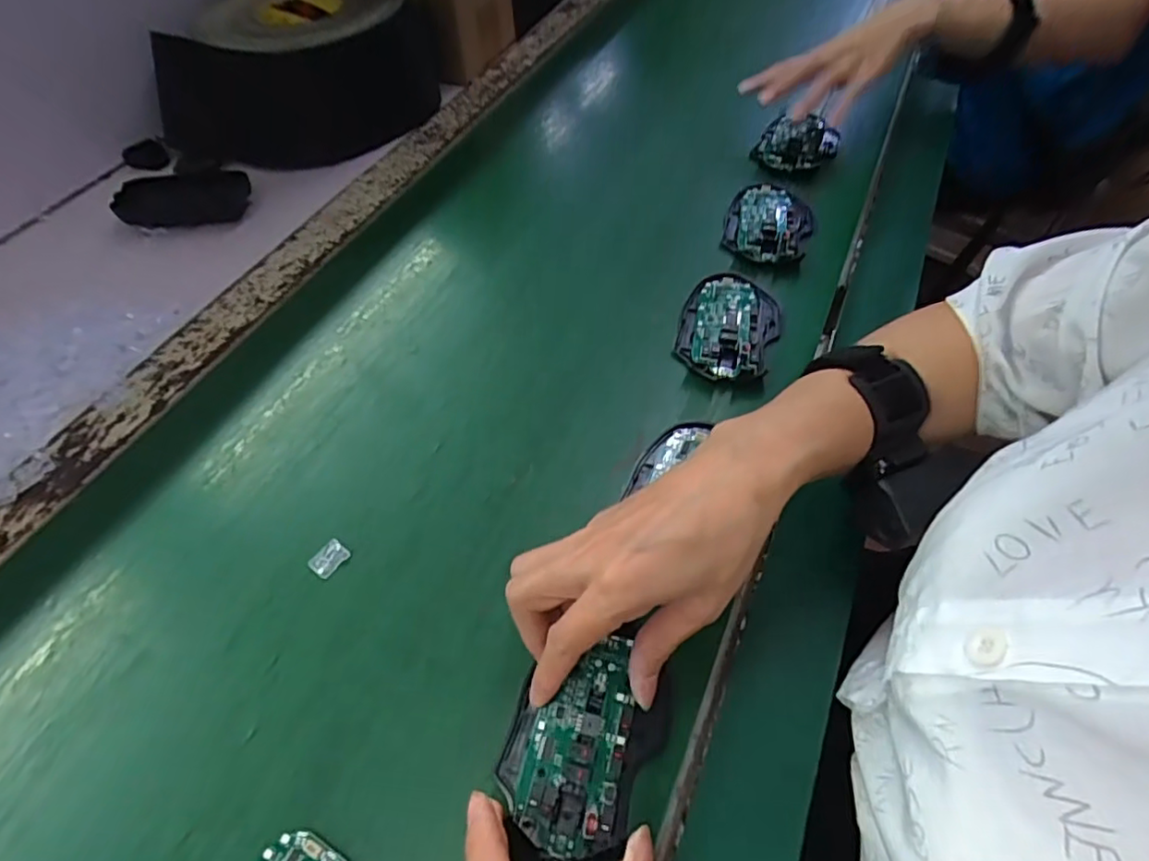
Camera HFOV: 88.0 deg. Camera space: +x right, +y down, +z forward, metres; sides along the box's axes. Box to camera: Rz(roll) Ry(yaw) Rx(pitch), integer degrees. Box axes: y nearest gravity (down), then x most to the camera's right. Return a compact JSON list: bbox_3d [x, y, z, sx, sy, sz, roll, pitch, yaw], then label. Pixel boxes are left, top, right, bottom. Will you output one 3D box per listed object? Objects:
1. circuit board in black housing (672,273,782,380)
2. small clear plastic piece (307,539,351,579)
[{"bbox_3d":[0.121,-0.084,0.461,0.072,0.019,0.114,16,56,10],"label":"circuit board in black housing"},{"bbox_3d":[-0.144,0.075,0.349,0.015,0.004,0.021,31,60,19],"label":"small clear plastic piece"}]

